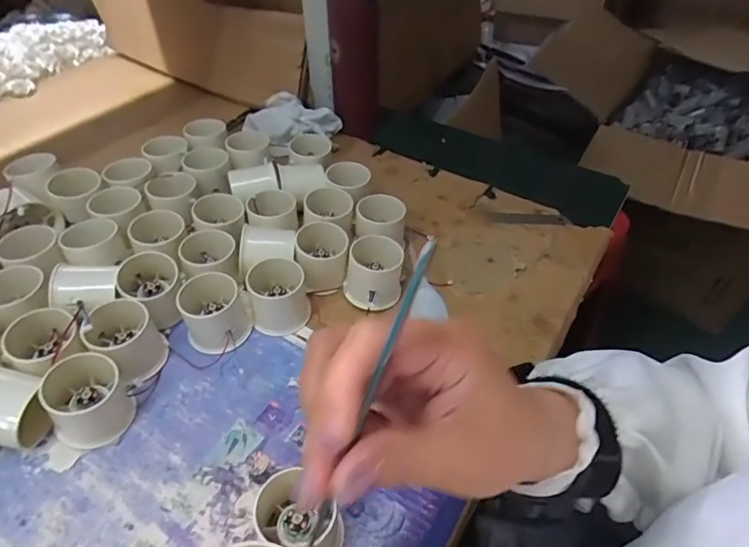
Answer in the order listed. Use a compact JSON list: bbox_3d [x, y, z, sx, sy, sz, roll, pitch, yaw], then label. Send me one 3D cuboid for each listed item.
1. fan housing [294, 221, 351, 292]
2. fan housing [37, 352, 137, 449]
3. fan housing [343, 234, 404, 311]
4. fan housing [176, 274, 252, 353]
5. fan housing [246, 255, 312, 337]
[{"bbox_3d":[-0.051,-0.017,0.494,0.052,0.048,0.058,-7,46,-8],"label":"fan housing"},{"bbox_3d":[-0.222,0.096,0.383,0.052,0.047,0.060,-28,52,-26],"label":"fan housing"},{"bbox_3d":[-0.001,0.000,0.478,0.053,0.049,0.052,7,46,6],"label":"fan housing"},{"bbox_3d":[-0.142,0.033,0.442,0.059,0.050,0.064,1,45,-1],"label":"fan housing"},{"bbox_3d":[-0.090,0.019,0.460,0.052,0.048,0.055,-11,47,-12],"label":"fan housing"}]

